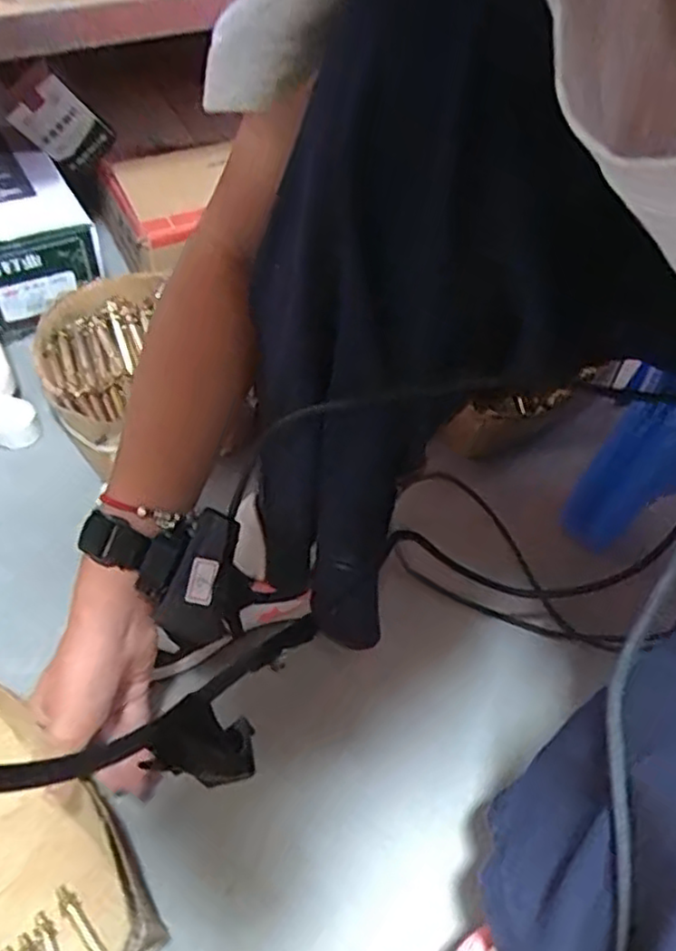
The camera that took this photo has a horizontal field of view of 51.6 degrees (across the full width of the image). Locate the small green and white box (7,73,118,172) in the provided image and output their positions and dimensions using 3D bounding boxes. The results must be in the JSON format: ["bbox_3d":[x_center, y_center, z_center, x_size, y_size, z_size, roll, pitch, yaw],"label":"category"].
[{"bbox_3d":[-0.302,-0.385,0.774,0.014,0.102,0.070,35,90,39],"label":"small green and white box"}]

